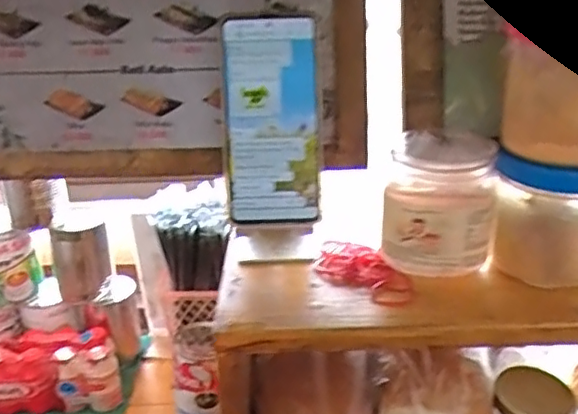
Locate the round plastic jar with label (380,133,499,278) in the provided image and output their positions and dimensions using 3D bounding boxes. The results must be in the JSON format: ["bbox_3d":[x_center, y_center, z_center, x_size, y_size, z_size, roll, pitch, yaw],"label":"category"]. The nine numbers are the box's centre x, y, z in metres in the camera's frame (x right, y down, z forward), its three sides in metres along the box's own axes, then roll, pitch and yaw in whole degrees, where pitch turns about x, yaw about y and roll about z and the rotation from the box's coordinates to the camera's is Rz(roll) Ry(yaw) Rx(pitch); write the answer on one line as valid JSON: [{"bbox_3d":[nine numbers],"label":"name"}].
[{"bbox_3d":[0.114,-0.007,0.456,0.075,0.083,0.086,4,27,14],"label":"round plastic jar with label"}]

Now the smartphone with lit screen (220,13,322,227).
[{"bbox_3d":[-0.012,-0.063,0.451,0.071,0.154,0.011,-2,8,1],"label":"smartphone with lit screen"}]

